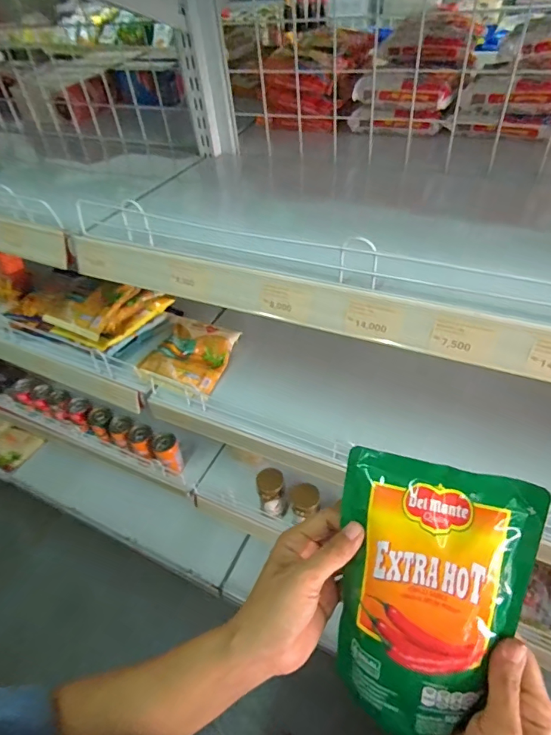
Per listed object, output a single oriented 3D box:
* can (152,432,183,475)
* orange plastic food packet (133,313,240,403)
[{"bbox_3d":[-0.230,0.187,0.933,0.056,0.082,0.063,-26,49,-17],"label":"can"},{"bbox_3d":[-0.142,-0.015,0.727,0.128,0.041,0.156,12,50,18],"label":"orange plastic food packet"}]

